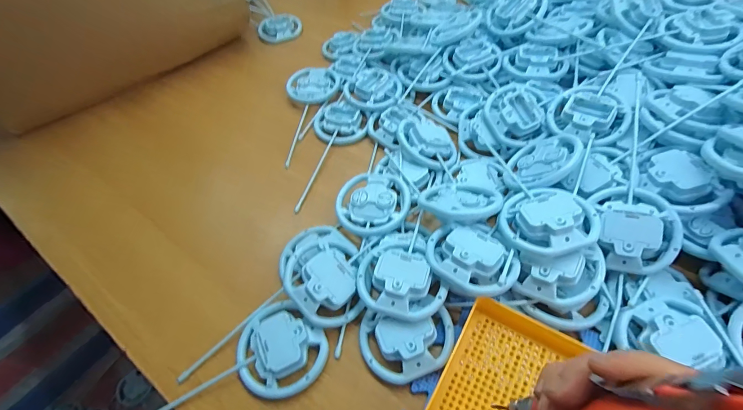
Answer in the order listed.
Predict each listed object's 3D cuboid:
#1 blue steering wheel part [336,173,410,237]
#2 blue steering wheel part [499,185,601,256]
[{"bbox_3d":[0.002,-0.004,0.492,0.097,0.018,0.091,7,54,11],"label":"blue steering wheel part"},{"bbox_3d":[0.202,0.010,0.408,0.096,0.033,0.100,18,57,18],"label":"blue steering wheel part"}]

